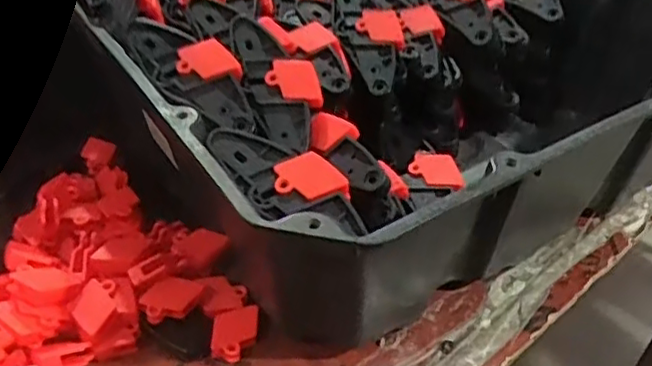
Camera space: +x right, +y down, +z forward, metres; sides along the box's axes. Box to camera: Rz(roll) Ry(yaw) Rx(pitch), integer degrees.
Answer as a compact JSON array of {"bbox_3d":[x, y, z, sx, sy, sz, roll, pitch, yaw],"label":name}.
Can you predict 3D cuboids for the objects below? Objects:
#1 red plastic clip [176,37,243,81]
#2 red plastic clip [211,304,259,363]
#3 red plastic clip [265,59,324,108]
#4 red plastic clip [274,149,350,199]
[{"bbox_3d":[-0.079,-0.082,0.447,0.042,0.013,0.029,21,76,13],"label":"red plastic clip"},{"bbox_3d":[-0.062,0.103,0.450,0.030,0.013,0.039,2,41,-1],"label":"red plastic clip"},{"bbox_3d":[-0.020,-0.071,0.451,0.043,0.027,0.009,17,-2,9],"label":"red plastic clip"},{"bbox_3d":[-0.008,-0.005,0.384,0.043,0.006,0.027,-2,78,3],"label":"red plastic clip"}]

